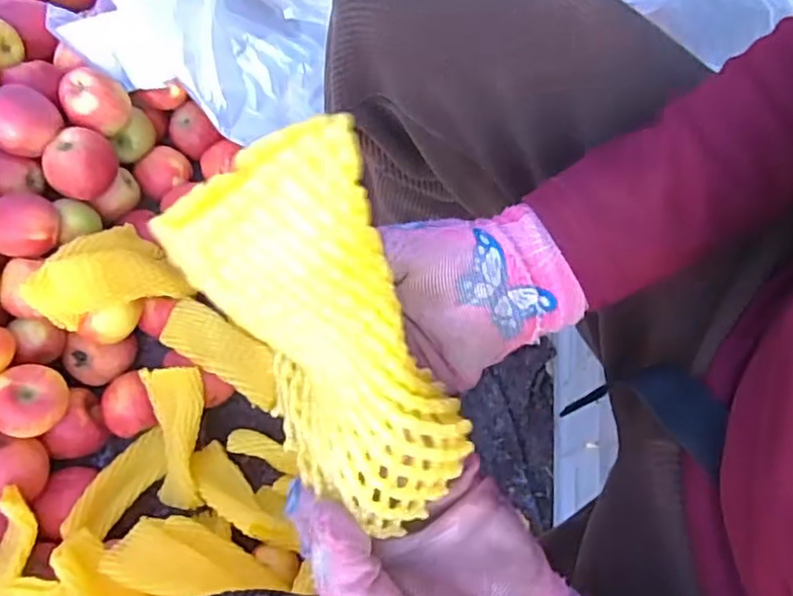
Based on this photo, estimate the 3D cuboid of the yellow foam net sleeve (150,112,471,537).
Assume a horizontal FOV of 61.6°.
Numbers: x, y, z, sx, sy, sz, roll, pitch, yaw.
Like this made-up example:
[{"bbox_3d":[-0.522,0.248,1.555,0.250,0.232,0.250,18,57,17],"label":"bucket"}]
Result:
[{"bbox_3d":[-0.022,0.012,0.216,0.058,0.137,0.043,-22,33,-5],"label":"yellow foam net sleeve"}]

